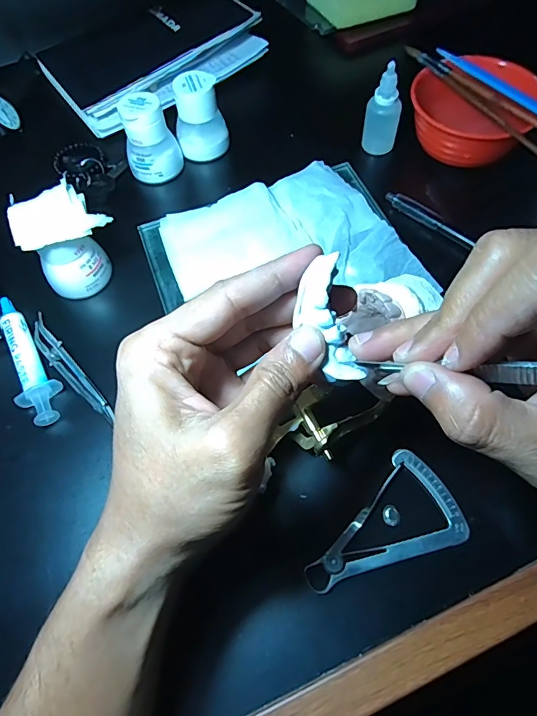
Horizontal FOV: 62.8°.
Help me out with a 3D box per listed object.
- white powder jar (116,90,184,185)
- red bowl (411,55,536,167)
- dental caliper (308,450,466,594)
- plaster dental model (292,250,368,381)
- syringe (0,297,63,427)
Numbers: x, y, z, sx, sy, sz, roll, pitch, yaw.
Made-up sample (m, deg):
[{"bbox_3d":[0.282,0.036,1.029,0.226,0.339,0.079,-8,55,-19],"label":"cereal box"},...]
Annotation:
[{"bbox_3d":[-0.107,-0.197,0.396,0.048,0.062,0.043,-17,64,-6],"label":"white powder jar"},{"bbox_3d":[0.178,-0.218,0.392,0.109,0.049,0.090,25,68,14],"label":"red bowl"},{"bbox_3d":[0.066,0.099,0.268,0.100,0.006,0.059,-22,65,-8],"label":"dental caliper"},{"bbox_3d":[0.025,-0.015,0.185,0.019,0.012,0.052,-19,100,-7],"label":"plaster dental model"},{"bbox_3d":[-0.181,-0.001,0.324,0.026,0.012,0.117,-31,67,-12],"label":"syringe"}]

